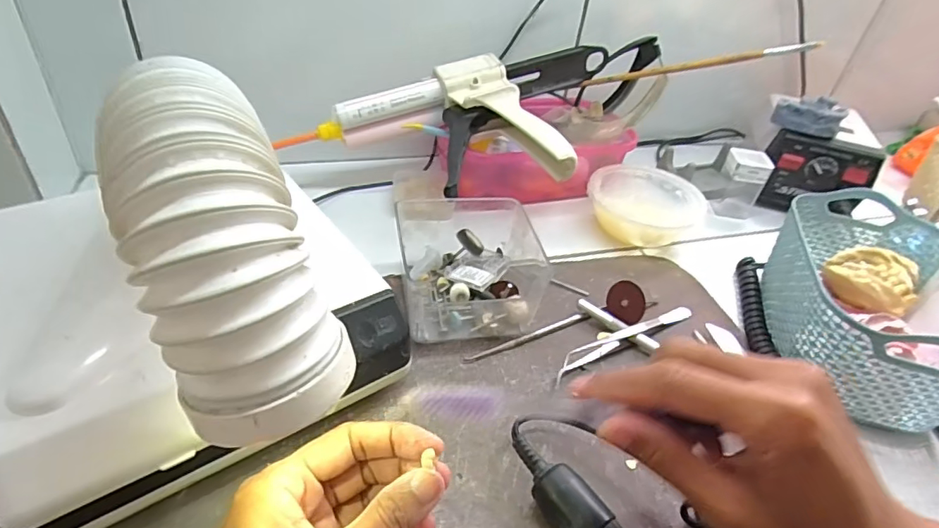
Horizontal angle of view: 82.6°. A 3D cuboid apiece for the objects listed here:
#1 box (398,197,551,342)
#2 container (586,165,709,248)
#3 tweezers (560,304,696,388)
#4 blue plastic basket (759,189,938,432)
[{"bbox_3d":[0.001,-0.003,0.400,0.102,0.053,0.113,-2,41,-12],"label":"box"},{"bbox_3d":[0.160,-0.054,0.505,0.101,0.040,0.101,5,40,-4],"label":"container"},{"bbox_3d":[0.115,0.051,0.388,0.128,0.011,0.015,-18,47,-28],"label":"tweezers"},{"bbox_3d":[0.286,0.030,0.390,0.118,0.081,0.170,18,41,12],"label":"blue plastic basket"}]

